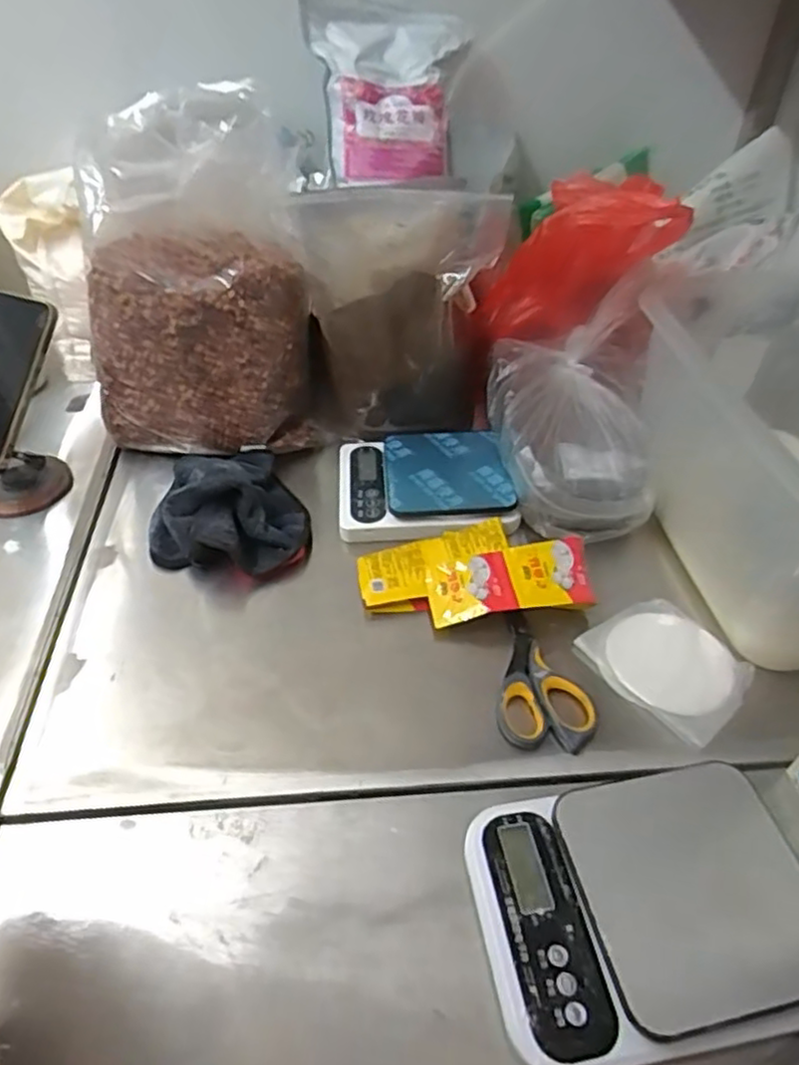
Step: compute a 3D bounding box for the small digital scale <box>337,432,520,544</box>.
[{"bbox_3d":[0.023,-0.051,0.696,0.168,0.032,0.139,-3,45,-2],"label":"small digital scale"}]

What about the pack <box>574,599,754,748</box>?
[{"bbox_3d":[0.217,0.103,0.558,0.095,0.010,0.118,-30,51,-26],"label":"pack"}]

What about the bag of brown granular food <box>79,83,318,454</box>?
[{"bbox_3d":[-0.198,-0.190,0.709,0.201,0.185,0.124,8,45,7],"label":"bag of brown granular food"}]

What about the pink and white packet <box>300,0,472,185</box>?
[{"bbox_3d":[-0.022,-0.475,0.746,0.172,0.192,0.046,7,3,-6],"label":"pink and white packet"}]

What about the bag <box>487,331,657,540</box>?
[{"bbox_3d":[0.161,-0.097,0.679,0.129,0.091,0.209,-5,45,-5],"label":"bag"}]

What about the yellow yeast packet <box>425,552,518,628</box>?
[{"bbox_3d":[0.059,0.045,0.598,0.071,0.012,0.062,-14,56,5],"label":"yellow yeast packet"}]

